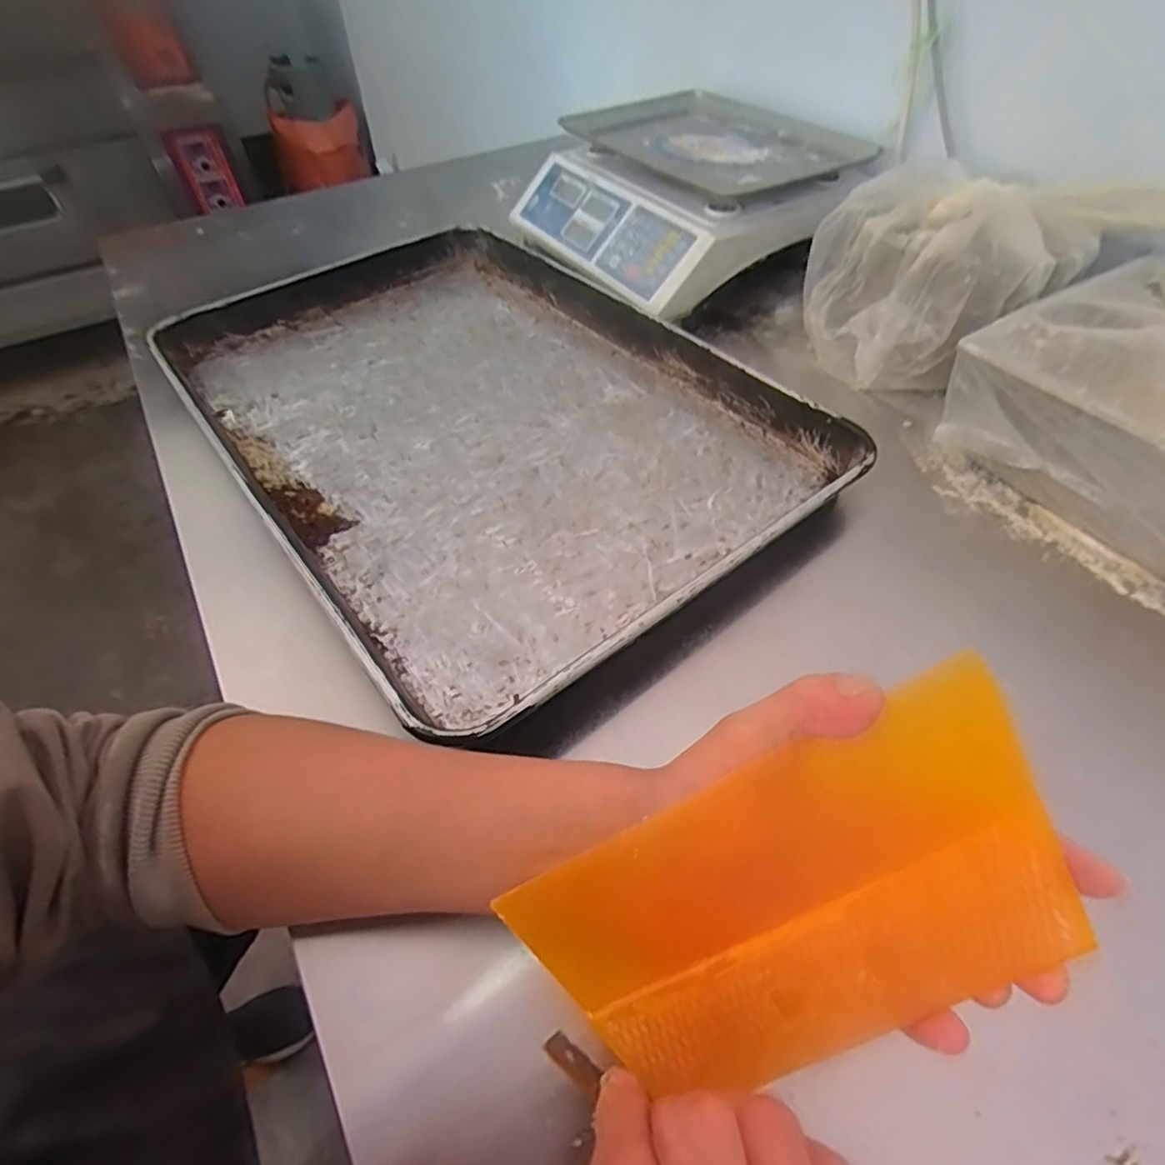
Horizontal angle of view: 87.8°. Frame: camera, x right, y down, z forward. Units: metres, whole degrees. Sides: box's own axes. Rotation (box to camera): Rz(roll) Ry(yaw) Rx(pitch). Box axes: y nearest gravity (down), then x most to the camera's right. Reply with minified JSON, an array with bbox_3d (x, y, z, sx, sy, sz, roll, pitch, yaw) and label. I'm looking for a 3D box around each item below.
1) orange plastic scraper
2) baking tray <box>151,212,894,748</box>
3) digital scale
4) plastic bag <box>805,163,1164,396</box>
[{"bbox_3d":[0.076,0.119,0.218,0.186,0.004,0.105,-32,89,11],"label":"orange plastic scraper"},{"bbox_3d":[-0.115,-0.179,0.568,0.409,0.053,0.646,-33,57,-22],"label":"baking tray"},{"bbox_3d":[0.120,-0.473,0.750,0.327,0.114,0.357,-25,54,-17],"label":"digital scale"},{"bbox_3d":[0.364,-0.288,0.567,0.248,0.144,0.185,-16,52,-10],"label":"plastic bag"}]

